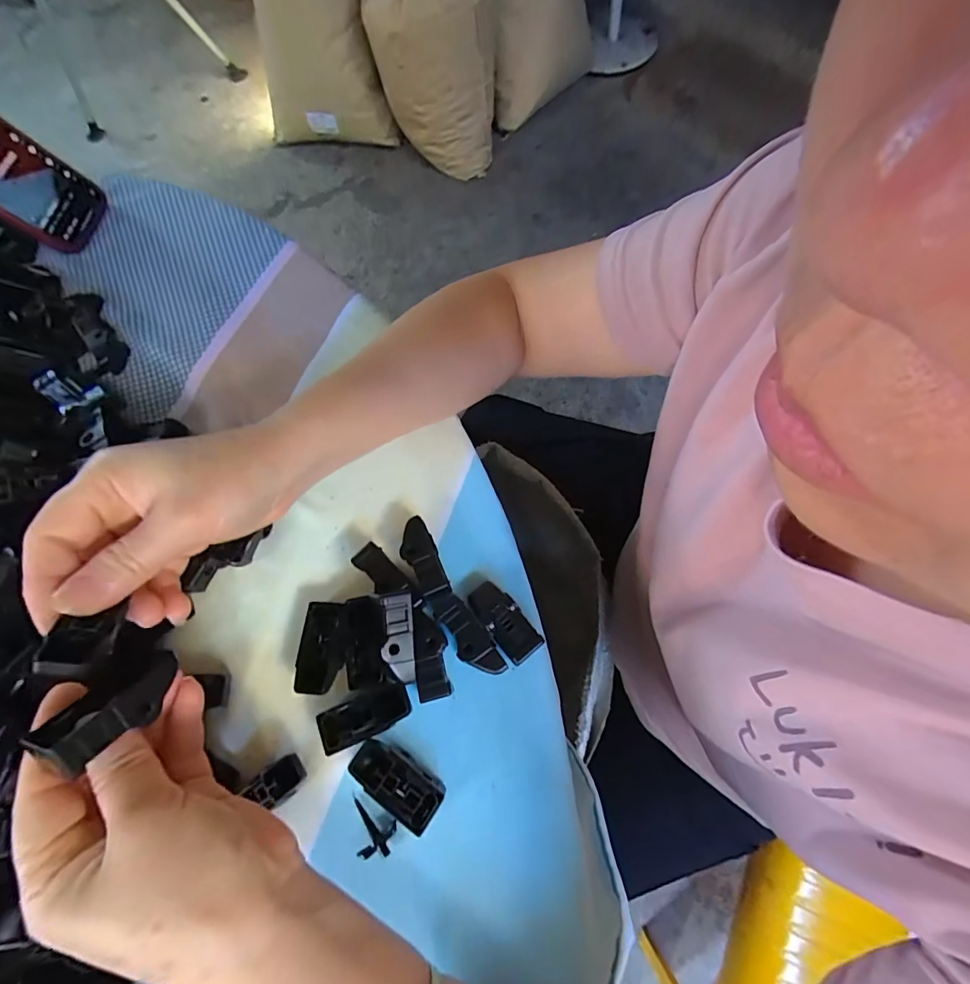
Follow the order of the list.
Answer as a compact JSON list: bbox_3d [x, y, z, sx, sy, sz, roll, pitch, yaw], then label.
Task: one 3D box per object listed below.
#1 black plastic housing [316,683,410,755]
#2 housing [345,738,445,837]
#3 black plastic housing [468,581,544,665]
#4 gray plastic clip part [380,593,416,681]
[{"bbox_3d":[-0.064,0.122,0.252,0.049,0.020,0.021,-23,69,-6],"label":"black plastic housing"},{"bbox_3d":[-0.045,0.150,0.241,0.048,0.018,0.023,34,74,14],"label":"housing"},{"bbox_3d":[0.011,0.074,0.270,0.021,0.020,0.048,-37,72,-11],"label":"black plastic housing"},{"bbox_3d":[-0.047,0.076,0.245,0.017,0.010,0.046,-4,85,-28],"label":"gray plastic clip part"}]

